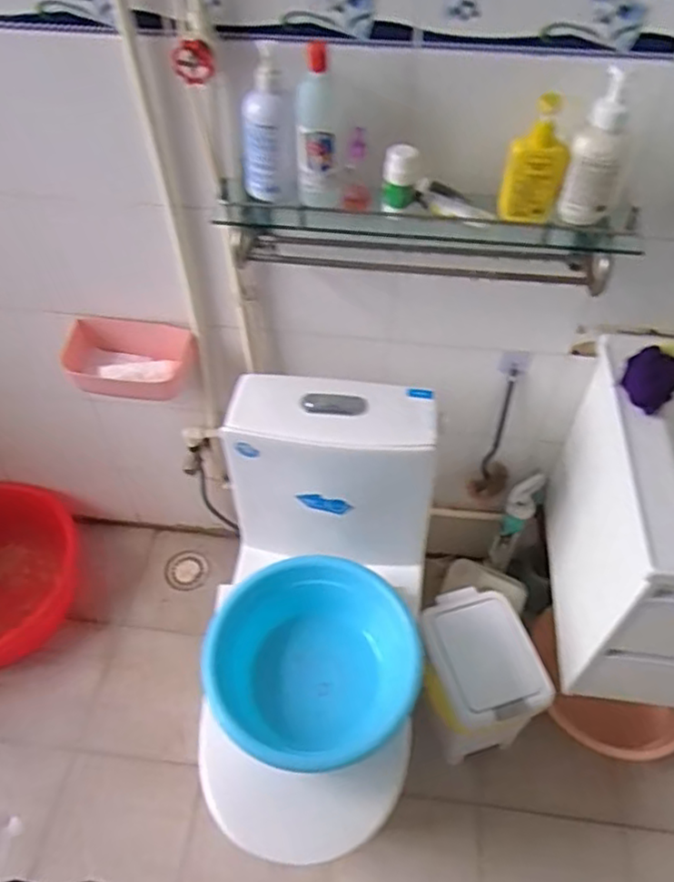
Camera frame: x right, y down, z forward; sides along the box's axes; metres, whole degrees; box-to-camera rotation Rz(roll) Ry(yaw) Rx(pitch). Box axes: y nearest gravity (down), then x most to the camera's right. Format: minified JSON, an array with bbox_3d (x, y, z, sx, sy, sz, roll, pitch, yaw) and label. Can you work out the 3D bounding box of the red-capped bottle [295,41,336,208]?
[{"bbox_3d":[-0.028,-0.409,0.879,0.047,0.195,0.052,-5,50,-3],"label":"red-capped bottle"}]

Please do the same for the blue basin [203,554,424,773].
[{"bbox_3d":[-0.048,0.386,1.135,0.315,0.177,0.331,0,50,0],"label":"blue basin"}]

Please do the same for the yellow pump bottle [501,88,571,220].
[{"bbox_3d":[0.265,-0.372,0.872,0.076,0.161,0.046,12,51,11],"label":"yellow pump bottle"}]

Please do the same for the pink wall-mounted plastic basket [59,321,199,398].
[{"bbox_3d":[-0.411,-0.149,1.271,0.254,0.097,0.134,3,50,3],"label":"pink wall-mounted plastic basket"}]

